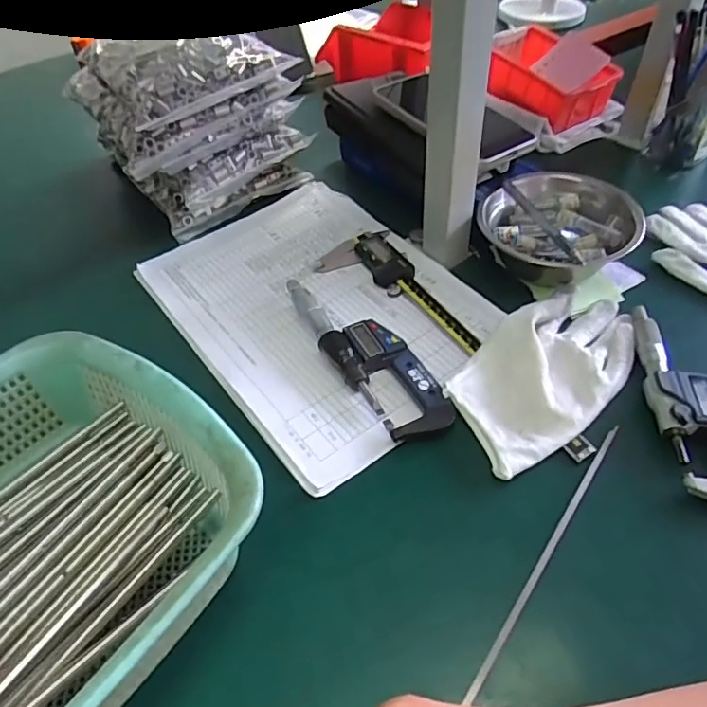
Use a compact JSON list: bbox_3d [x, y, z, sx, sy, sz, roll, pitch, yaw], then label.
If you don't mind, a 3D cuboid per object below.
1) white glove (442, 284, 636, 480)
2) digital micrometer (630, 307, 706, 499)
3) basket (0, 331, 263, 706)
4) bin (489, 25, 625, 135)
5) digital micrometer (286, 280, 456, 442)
[{"bbox_3d":[0.143,0.009,0.407,0.166,0.032,0.094,-27,51,-20],"label":"white glove"},{"bbox_3d":[0.231,0.028,0.387,0.054,0.025,0.159,-4,47,1],"label":"digital micrometer"},{"bbox_3d":[-0.204,0.132,0.293,0.222,0.076,0.304,29,56,27],"label":"basket"},{"bbox_3d":[0.216,-0.311,0.646,0.090,0.060,0.135,-21,49,-15],"label":"bin"},{"bbox_3d":[0.007,-0.003,0.437,0.053,0.019,0.183,-27,51,-19],"label":"digital micrometer"}]

